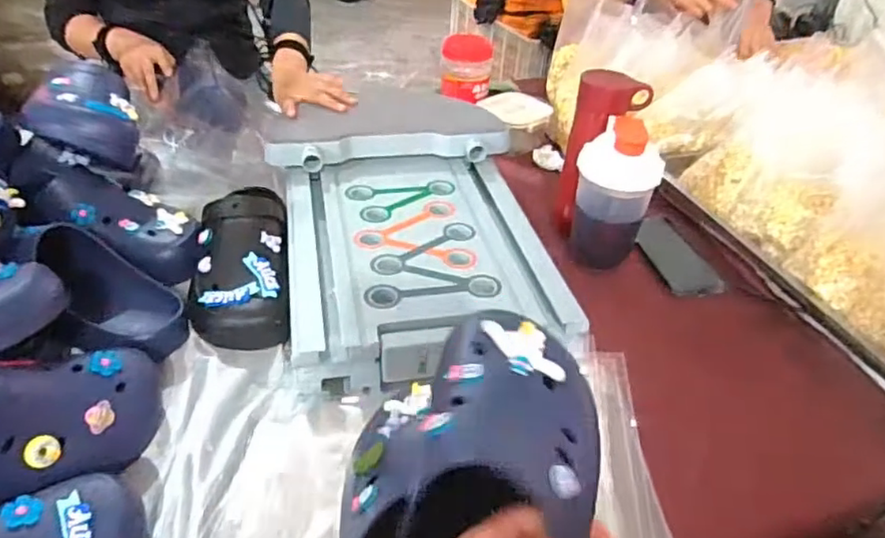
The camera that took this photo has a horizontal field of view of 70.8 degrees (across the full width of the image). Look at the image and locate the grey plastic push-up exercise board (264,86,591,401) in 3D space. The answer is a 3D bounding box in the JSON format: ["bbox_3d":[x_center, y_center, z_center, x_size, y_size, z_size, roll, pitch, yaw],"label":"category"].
[{"bbox_3d":[-0.046,-0.078,0.790,0.318,0.080,0.520,-7,40,-14],"label":"grey plastic push-up exercise board"}]

